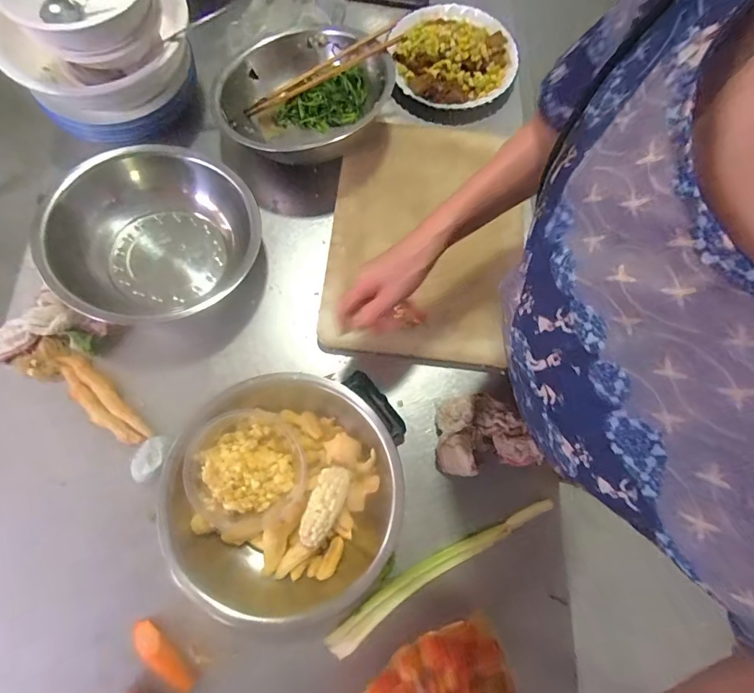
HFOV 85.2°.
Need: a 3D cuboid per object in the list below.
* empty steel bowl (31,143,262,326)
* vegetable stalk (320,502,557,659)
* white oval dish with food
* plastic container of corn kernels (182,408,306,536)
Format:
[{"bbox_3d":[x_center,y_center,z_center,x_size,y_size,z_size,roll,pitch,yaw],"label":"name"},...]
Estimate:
[{"bbox_3d":[-0.297,-0.150,0.585,0.239,0.119,0.256,0,74,-1],"label":"empty steel bowl"},{"bbox_3d":[0.082,0.280,0.526,0.323,0.024,0.038,-30,77,-9],"label":"vegetable stalk"},{"bbox_3d":[0.133,-0.526,0.713,0.213,0.050,0.217,-14,75,-5],"label":"white oval dish with food"},{"bbox_3d":[-0.163,0.157,0.524,0.132,0.084,0.140,0,74,-1],"label":"plastic container of corn kernels"}]

